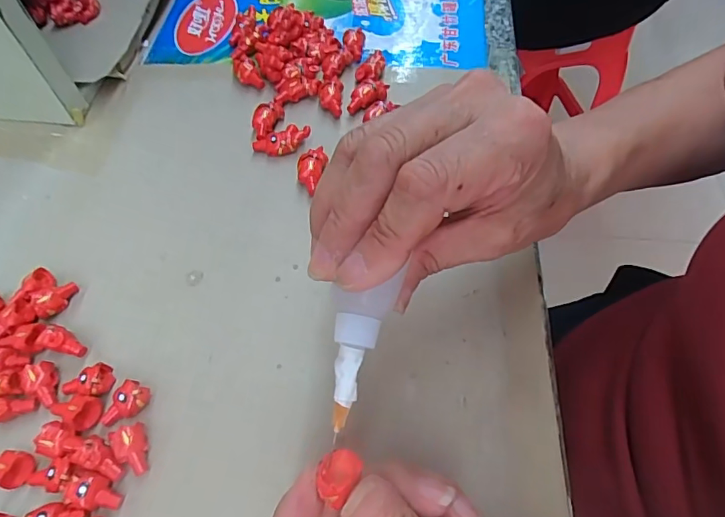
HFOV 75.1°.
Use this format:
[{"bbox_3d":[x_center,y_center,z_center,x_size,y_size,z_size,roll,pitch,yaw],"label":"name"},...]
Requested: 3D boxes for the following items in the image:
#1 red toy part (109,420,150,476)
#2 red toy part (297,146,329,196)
[{"bbox_3d":[-0.116,0.097,0.238,0.015,0.013,0.024,-26,62,-14],"label":"red toy part"},{"bbox_3d":[-0.036,-0.062,0.328,0.016,0.014,0.035,15,60,10],"label":"red toy part"}]

